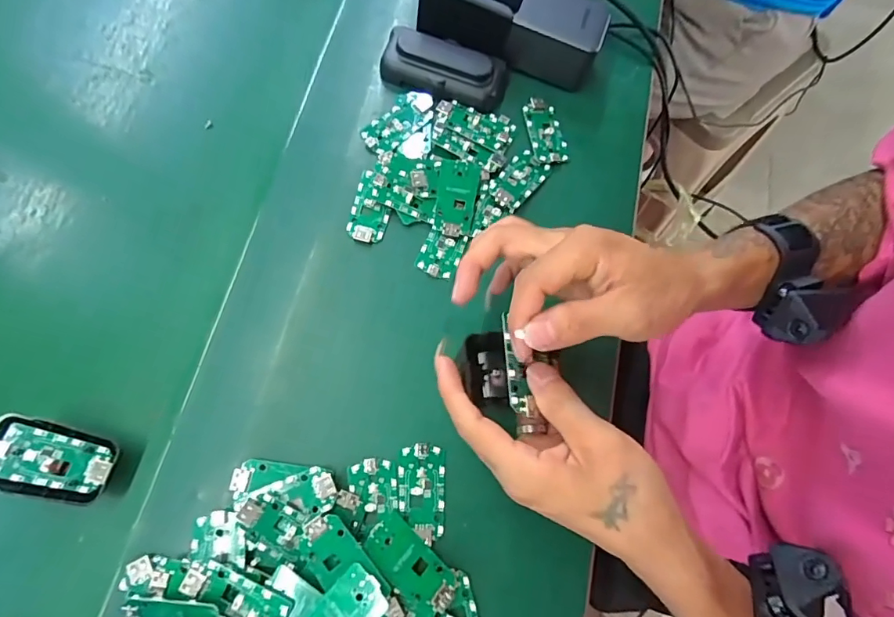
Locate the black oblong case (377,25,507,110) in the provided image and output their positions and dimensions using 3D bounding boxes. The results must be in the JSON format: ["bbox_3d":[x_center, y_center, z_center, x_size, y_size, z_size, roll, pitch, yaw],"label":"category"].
[{"bbox_3d":[-0.003,-0.206,0.409,0.106,0.030,0.046,18,73,4],"label":"black oblong case"}]

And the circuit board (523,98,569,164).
[{"bbox_3d":[0.086,-0.155,0.411,0.029,0.005,0.061,-11,73,-5],"label":"circuit board"}]

